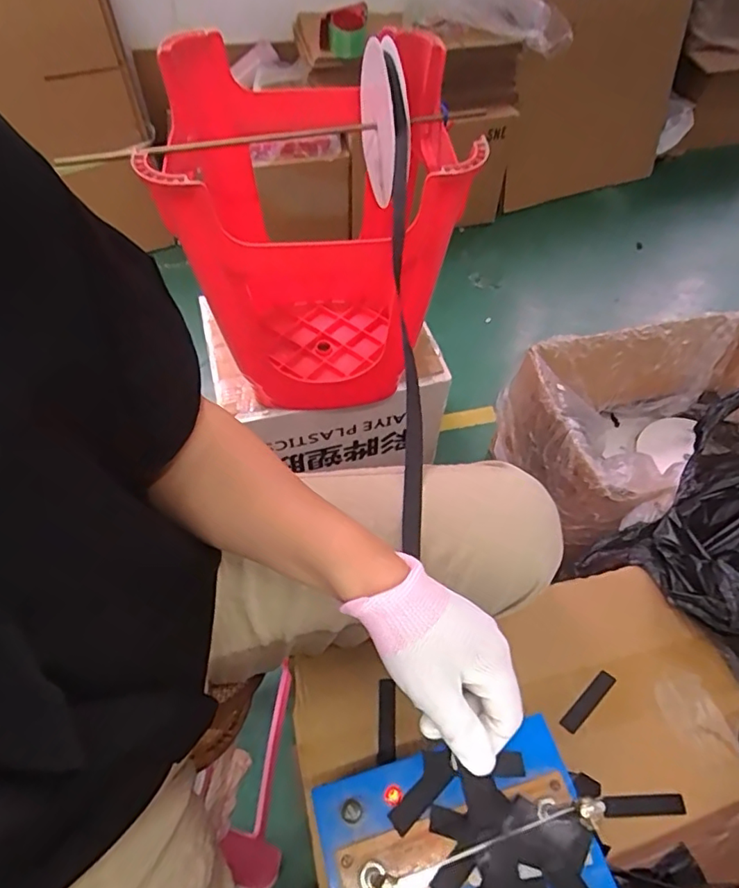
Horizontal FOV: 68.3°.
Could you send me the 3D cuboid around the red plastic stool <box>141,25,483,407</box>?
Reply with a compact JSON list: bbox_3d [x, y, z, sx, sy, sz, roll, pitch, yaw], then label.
[{"bbox_3d":[-0.070,-0.278,0.802,0.347,0.437,0.355,-7,56,-7],"label":"red plastic stool"}]

